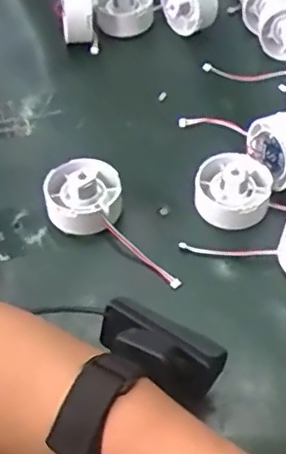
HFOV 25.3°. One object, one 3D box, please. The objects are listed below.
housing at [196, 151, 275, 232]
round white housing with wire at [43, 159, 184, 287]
[{"bbox_3d":[0.068,-0.031,0.467,0.053,0.023,0.059,9,53,7],"label":"housing"},{"bbox_3d":[-0.028,0.000,0.449,0.057,0.034,0.117,-23,56,-17],"label":"round white housing with wire"}]

